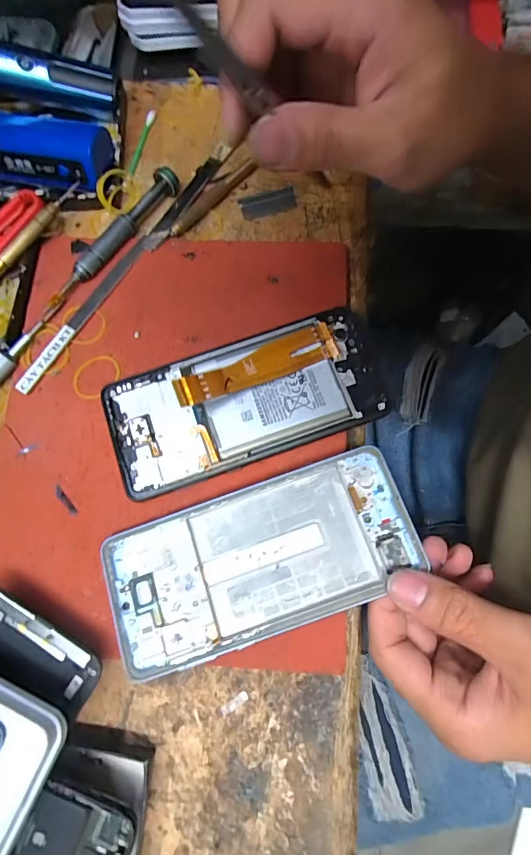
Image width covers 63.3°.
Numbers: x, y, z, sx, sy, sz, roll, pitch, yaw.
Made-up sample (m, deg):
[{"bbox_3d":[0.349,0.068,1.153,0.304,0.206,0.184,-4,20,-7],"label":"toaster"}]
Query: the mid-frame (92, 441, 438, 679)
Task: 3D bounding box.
[{"bbox_3d":[-0.004,0.067,0.223,0.158,0.009,0.072,-21,76,-1],"label":"mid-frame"}]

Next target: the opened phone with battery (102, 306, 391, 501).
[{"bbox_3d":[-0.011,-0.018,0.246,0.157,0.022,0.071,-19,76,-4],"label":"opened phone with battery"}]

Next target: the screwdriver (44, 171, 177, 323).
[{"bbox_3d":[-0.100,-0.120,0.278,0.011,0.014,0.123,35,78,10],"label":"screwdriver"}]

